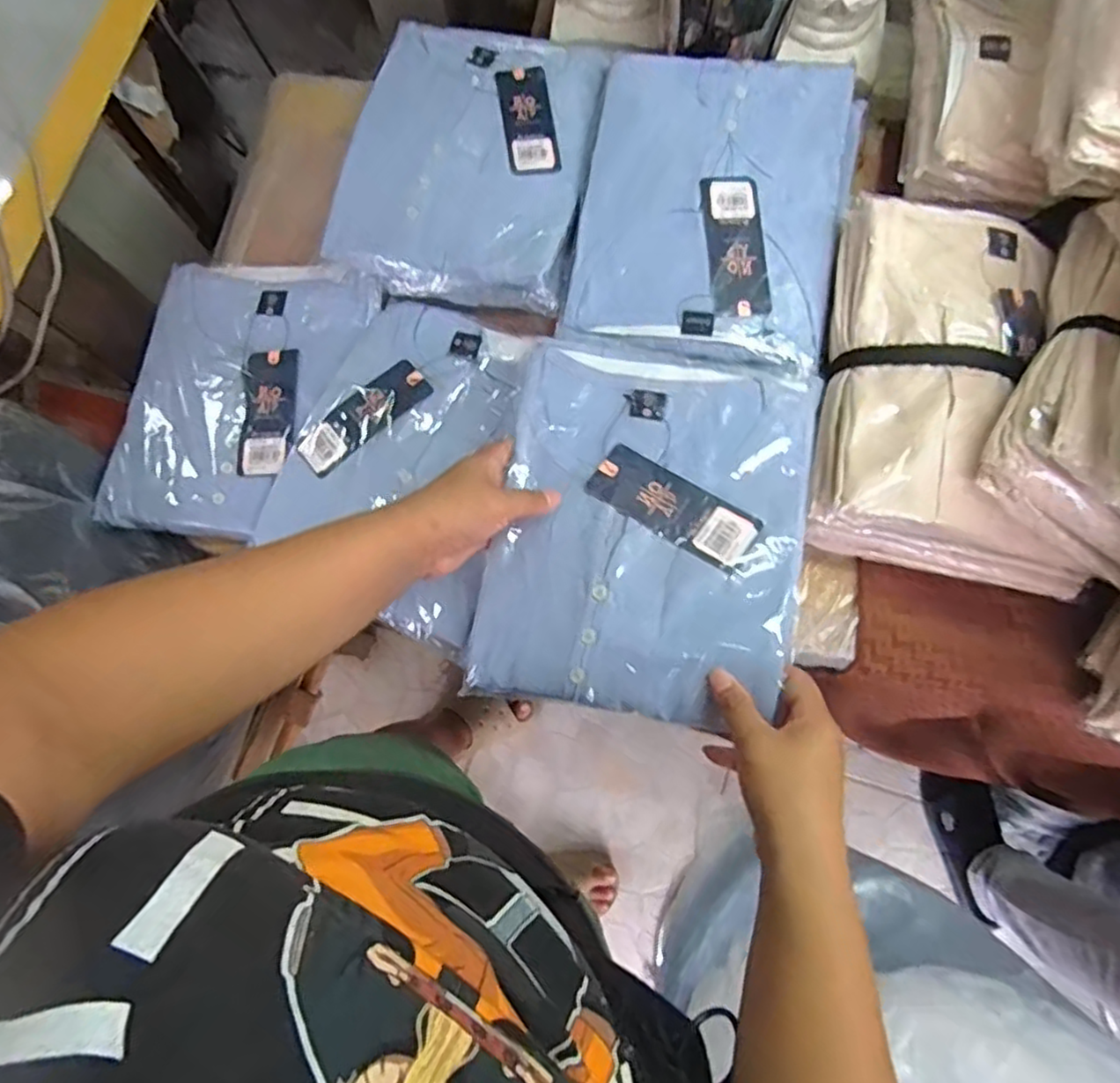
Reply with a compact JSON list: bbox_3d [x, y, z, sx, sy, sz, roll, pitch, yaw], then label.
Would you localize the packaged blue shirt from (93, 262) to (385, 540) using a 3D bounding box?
[{"bbox_3d":[-0.285,-0.127,0.576,0.190,0.028,0.251,12,78,3],"label":"packaged blue shirt"}]

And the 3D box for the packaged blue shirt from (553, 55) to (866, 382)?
[{"bbox_3d":[0.126,-0.272,0.547,0.215,0.028,0.276,13,78,4],"label":"packaged blue shirt"}]

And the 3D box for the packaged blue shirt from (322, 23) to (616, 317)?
[{"bbox_3d":[-0.079,-0.347,0.585,0.203,0.031,0.272,13,78,3],"label":"packaged blue shirt"}]

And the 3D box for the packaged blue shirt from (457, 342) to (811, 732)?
[{"bbox_3d":[0.059,-0.012,0.460,0.207,0.042,0.261,9,78,3],"label":"packaged blue shirt"}]

